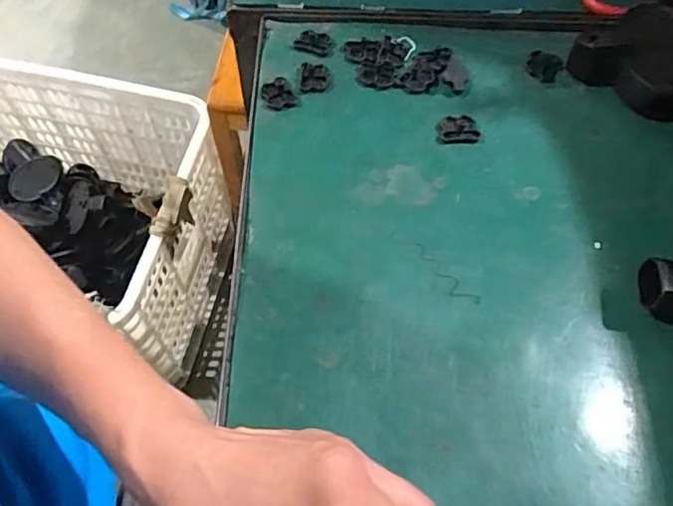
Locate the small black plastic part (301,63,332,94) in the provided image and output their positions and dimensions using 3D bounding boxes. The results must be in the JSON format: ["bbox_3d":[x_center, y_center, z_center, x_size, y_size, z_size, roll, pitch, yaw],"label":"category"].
[{"bbox_3d":[-0.017,-0.146,0.471,0.024,0.006,0.031,-1,61,-1],"label":"small black plastic part"}]

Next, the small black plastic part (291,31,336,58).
[{"bbox_3d":[-0.018,-0.183,0.493,0.036,0.005,0.027,19,62,10],"label":"small black plastic part"}]

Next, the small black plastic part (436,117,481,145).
[{"bbox_3d":[0.097,-0.099,0.453,0.034,0.004,0.024,-5,61,-3],"label":"small black plastic part"}]

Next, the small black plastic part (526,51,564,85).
[{"bbox_3d":[0.181,-0.163,0.491,0.028,0.007,0.033,23,63,12],"label":"small black plastic part"}]

